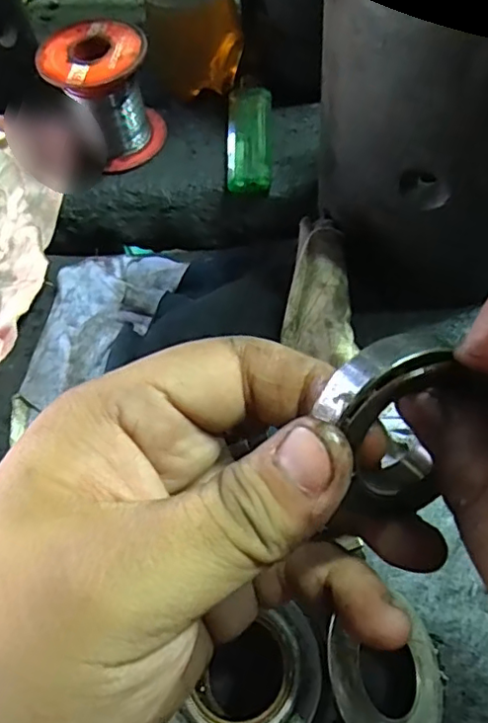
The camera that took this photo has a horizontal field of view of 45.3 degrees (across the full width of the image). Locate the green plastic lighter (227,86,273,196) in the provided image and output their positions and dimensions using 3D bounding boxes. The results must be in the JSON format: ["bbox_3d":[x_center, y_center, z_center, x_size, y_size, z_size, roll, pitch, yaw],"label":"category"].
[{"bbox_3d":[0.004,-0.119,0.313,0.022,0.015,0.067,-1,58,4],"label":"green plastic lighter"}]

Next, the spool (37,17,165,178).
[{"bbox_3d":[-0.071,-0.137,0.305,0.050,0.056,0.051,-2,58,4],"label":"spool"}]

